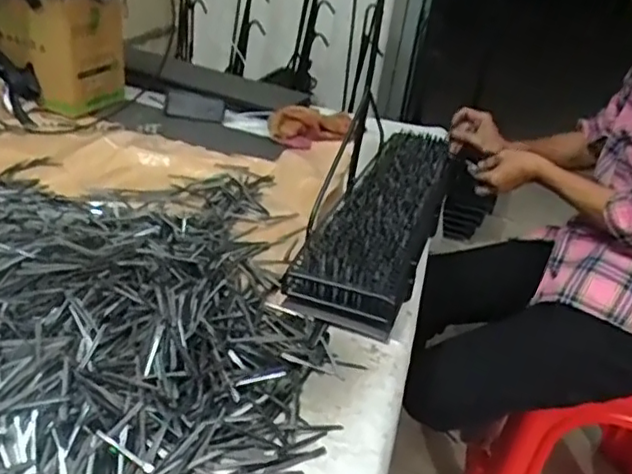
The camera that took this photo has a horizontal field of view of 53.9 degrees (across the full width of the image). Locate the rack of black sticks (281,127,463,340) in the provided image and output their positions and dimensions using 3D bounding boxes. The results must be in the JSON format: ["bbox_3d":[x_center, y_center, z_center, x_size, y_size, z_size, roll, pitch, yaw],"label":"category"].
[{"bbox_3d":[0.123,-0.048,1.013,0.153,0.090,0.596,16,31,14],"label":"rack of black sticks"}]

